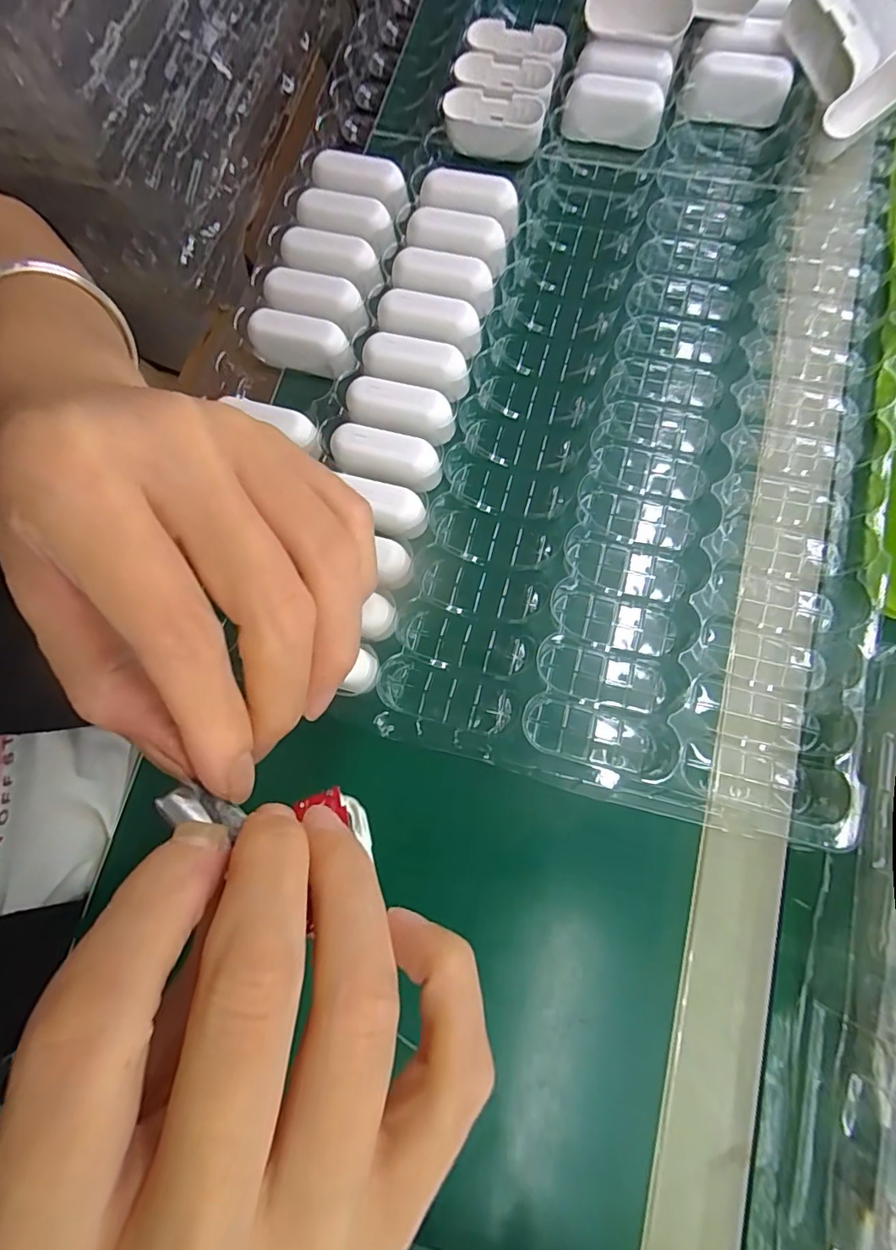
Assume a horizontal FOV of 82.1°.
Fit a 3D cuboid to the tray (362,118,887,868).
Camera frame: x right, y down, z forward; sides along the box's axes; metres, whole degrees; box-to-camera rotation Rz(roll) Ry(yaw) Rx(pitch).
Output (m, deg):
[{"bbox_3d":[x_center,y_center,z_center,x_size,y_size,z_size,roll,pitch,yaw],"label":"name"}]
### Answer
[{"bbox_3d":[0.120,-0.114,0.292,0.224,0.039,0.405,14,78,6],"label":"tray"}]

